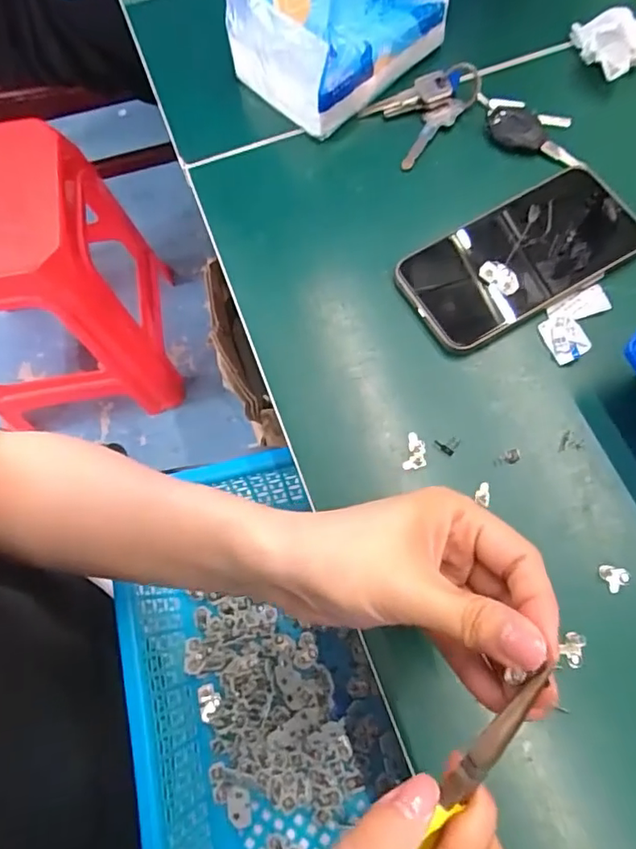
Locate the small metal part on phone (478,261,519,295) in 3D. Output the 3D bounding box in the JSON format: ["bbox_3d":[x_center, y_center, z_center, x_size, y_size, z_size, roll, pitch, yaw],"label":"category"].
[{"bbox_3d":[0.119,-0.097,0.368,0.027,0.004,0.016,38,87,7],"label":"small metal part on phone"}]

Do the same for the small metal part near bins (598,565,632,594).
[{"bbox_3d":[0.167,0.085,0.315,0.013,0.006,0.015,-31,70,-10],"label":"small metal part near bins"}]

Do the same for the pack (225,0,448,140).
[{"bbox_3d":[0.011,-0.295,0.402,0.099,0.093,0.122,42,78,15],"label":"pack"}]

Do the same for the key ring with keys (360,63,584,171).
[{"bbox_3d":[0.111,-0.229,0.414,0.147,0.017,0.088,1,71,3],"label":"key ring with keys"}]

